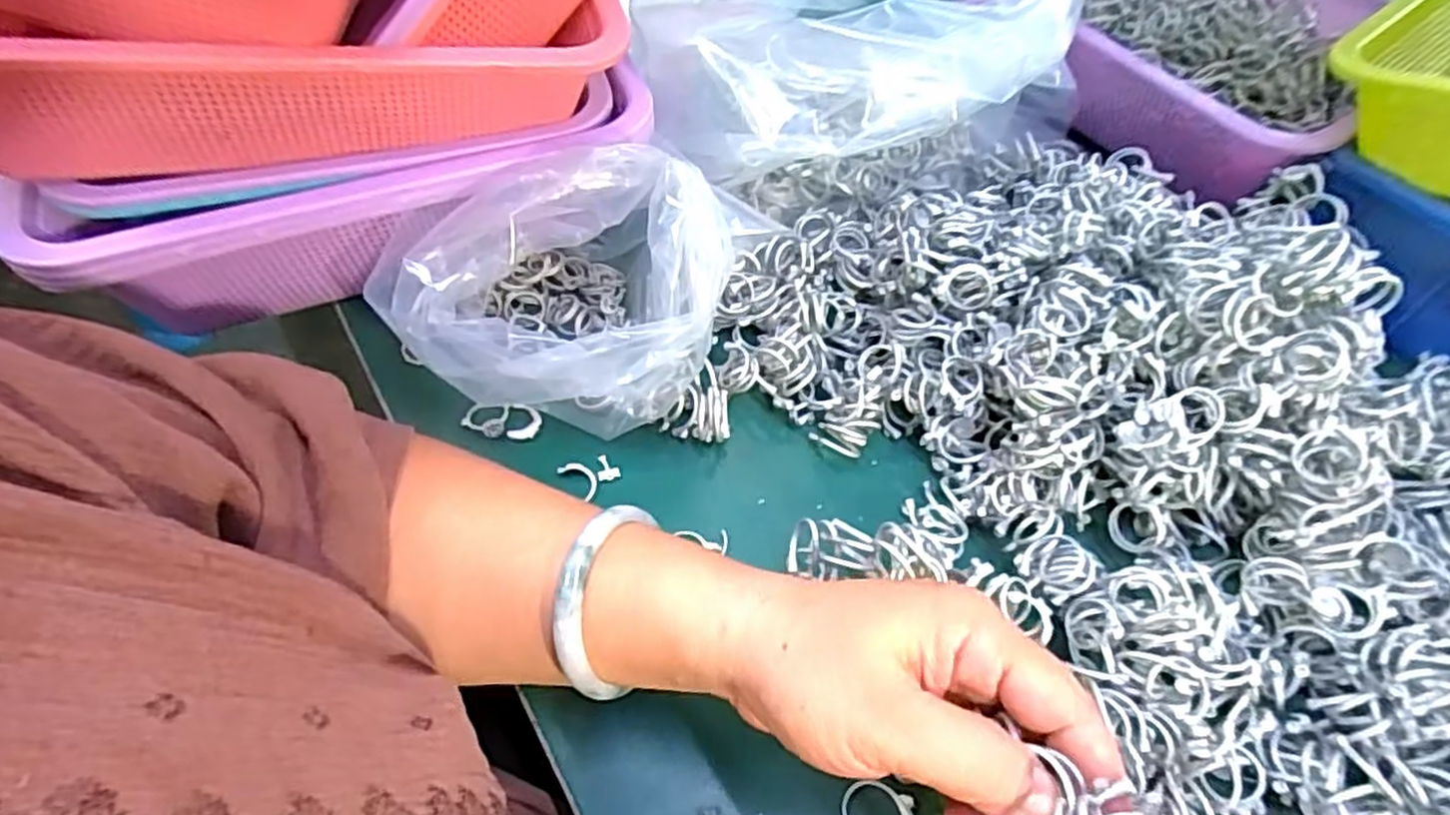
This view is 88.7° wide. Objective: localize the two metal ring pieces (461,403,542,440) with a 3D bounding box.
[{"bbox_3d":[-0.113,0.007,0.374,0.039,0.009,0.016,2,56,-2],"label":"two metal ring pieces"}]

